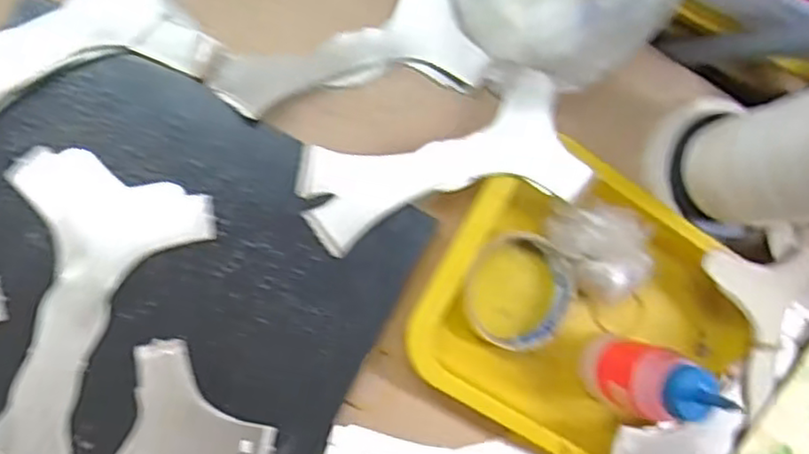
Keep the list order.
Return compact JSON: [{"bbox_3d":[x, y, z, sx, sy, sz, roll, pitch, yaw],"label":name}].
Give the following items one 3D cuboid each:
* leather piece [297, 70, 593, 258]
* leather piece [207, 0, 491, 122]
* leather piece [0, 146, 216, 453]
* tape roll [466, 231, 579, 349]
[{"bbox_3d":[0.025,-0.040,0.465,0.186,0.020,0.086,-18,93,-13],"label":"leather piece"},{"bbox_3d":[-0.036,-0.119,0.477,0.184,0.033,0.093,-23,95,-13],"label":"leather piece"},{"bbox_3d":[-0.204,0.054,0.419,0.111,0.009,0.188,21,85,-12],"label":"leather piece"},{"bbox_3d":[0.084,0.047,0.498,0.083,0.029,0.084,0,89,-13],"label":"tape roll"}]

